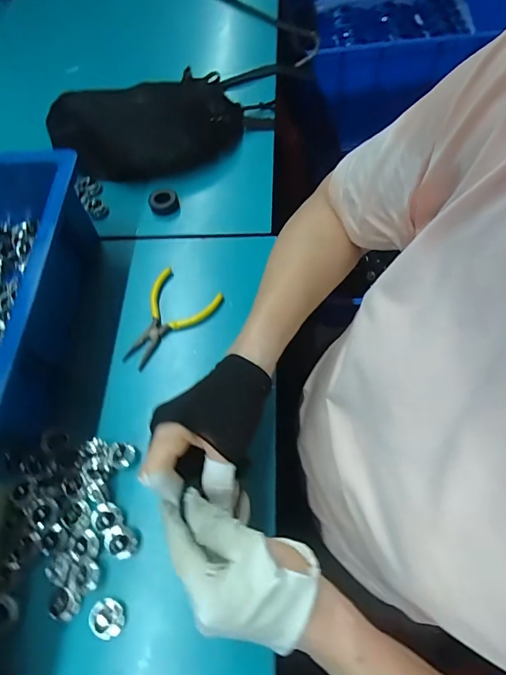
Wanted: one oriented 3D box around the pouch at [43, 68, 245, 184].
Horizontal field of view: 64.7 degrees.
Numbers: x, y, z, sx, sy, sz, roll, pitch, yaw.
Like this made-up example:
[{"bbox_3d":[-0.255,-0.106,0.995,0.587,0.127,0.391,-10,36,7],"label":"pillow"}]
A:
[{"bbox_3d":[-0.141,-0.305,0.561,0.259,0.073,0.147,-26,64,-10],"label":"pouch"}]

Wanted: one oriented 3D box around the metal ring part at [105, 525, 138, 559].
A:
[{"bbox_3d":[-0.115,0.179,0.349,0.027,0.018,0.022,19,65,13],"label":"metal ring part"}]

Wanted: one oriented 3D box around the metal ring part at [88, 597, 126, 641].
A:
[{"bbox_3d":[-0.118,0.228,0.325,0.023,0.012,0.028,-41,67,-17],"label":"metal ring part"}]

